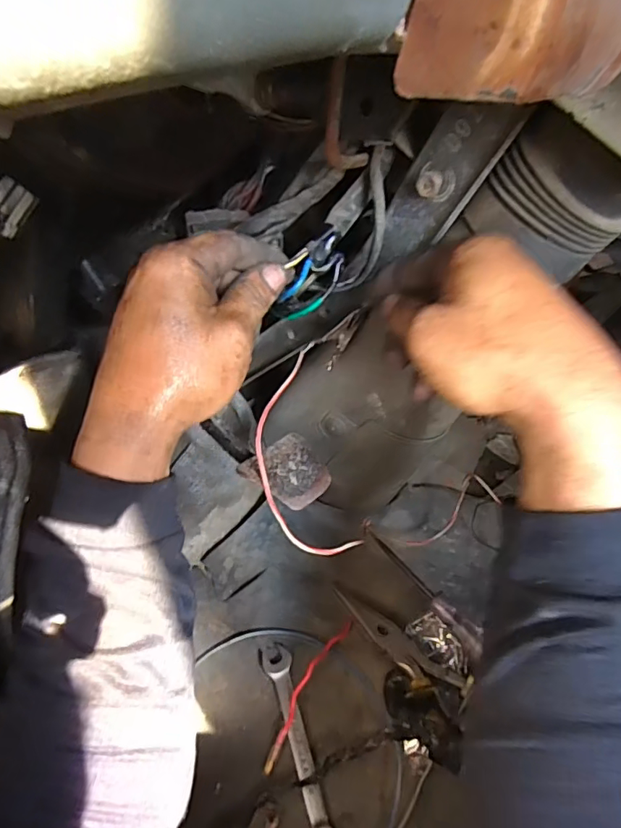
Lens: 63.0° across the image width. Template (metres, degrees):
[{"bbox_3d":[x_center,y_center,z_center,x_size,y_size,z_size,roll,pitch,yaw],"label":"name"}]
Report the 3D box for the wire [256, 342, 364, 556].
[{"bbox_3d":[-0.006,0.022,0.346,0.062,0.024,0.147,-7,78,-7],"label":"wire"}]

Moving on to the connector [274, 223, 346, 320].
[{"bbox_3d":[-0.001,-0.085,0.311,0.030,0.062,0.014,18,21,-37],"label":"connector"}]

